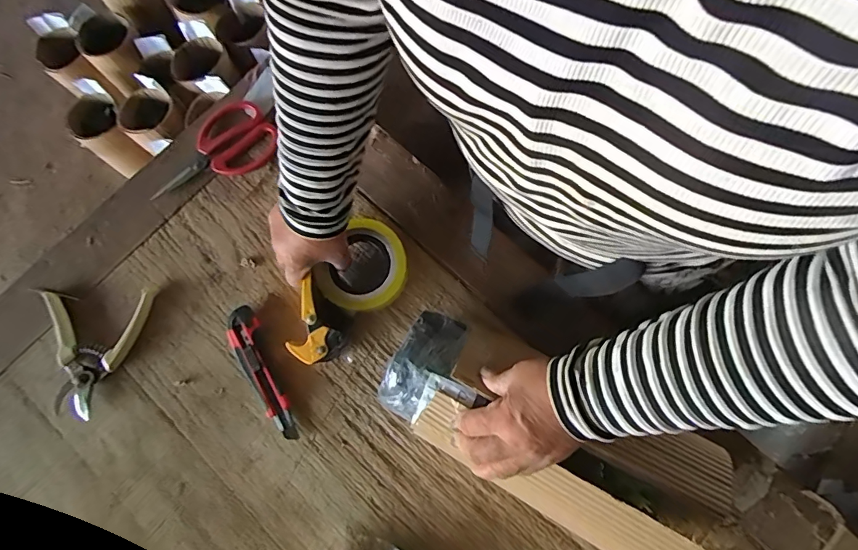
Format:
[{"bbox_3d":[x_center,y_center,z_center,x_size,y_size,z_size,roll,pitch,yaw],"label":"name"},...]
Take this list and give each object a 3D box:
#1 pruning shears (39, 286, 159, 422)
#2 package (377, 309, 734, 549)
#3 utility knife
[{"bbox_3d":[-0.423,0.093,0.584,0.135,0.027,0.155,-6,77,0],"label":"pruning shears"},{"bbox_3d":[0.120,0.157,0.469,0.339,0.084,0.141,30,79,7],"label":"package"},{"bbox_3d":[-0.206,0.120,0.574,0.035,0.024,0.173,-27,78,-5],"label":"utility knife"}]

